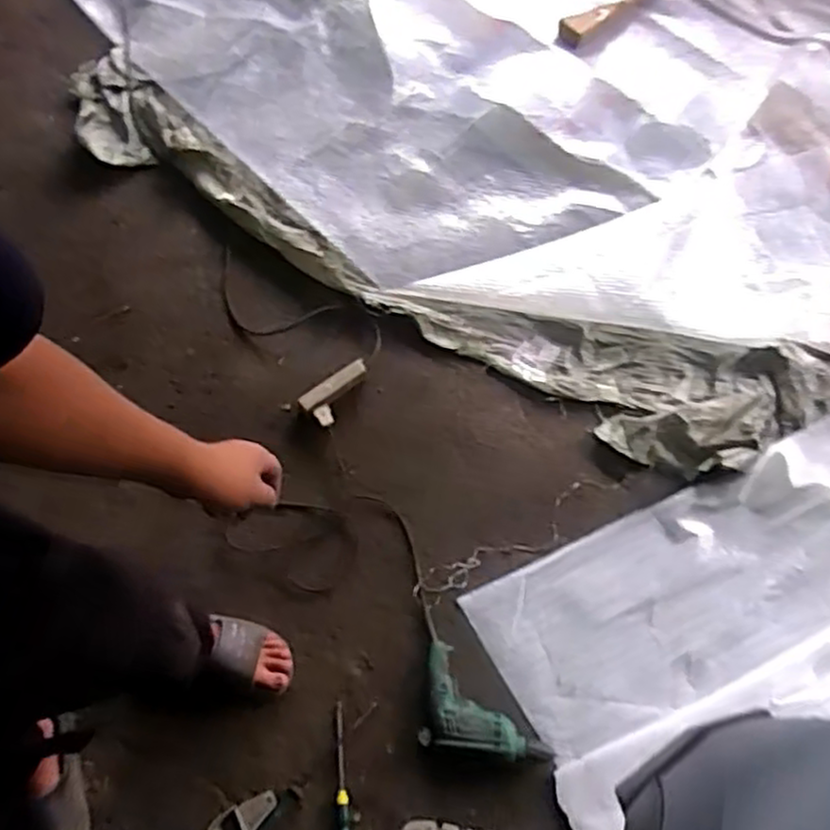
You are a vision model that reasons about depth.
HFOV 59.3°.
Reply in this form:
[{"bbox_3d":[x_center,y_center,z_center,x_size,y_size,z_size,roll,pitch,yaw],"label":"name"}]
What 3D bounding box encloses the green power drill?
[{"bbox_3d":[0.133,0.511,1.296,0.232,0.058,0.170,7,70,3],"label":"green power drill"}]

